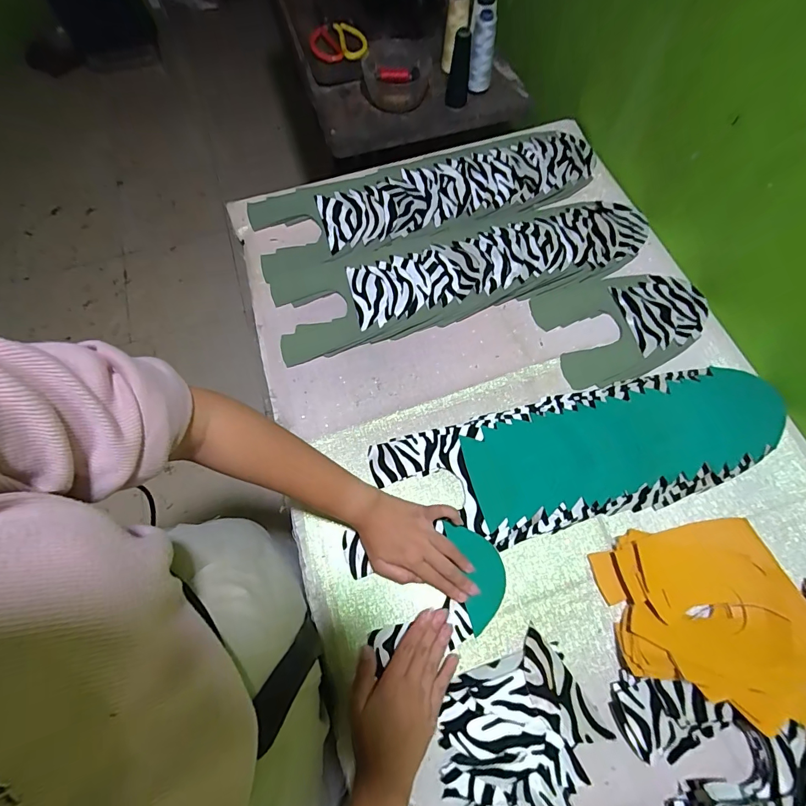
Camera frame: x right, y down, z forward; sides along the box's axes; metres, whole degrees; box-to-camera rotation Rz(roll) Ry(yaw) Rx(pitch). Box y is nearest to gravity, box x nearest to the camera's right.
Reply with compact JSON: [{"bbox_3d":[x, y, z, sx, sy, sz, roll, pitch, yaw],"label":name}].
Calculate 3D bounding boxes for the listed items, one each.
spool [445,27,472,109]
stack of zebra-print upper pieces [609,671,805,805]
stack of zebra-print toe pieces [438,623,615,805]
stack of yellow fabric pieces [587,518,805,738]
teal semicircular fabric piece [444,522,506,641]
[{"bbox_3d":[0.096,-0.576,0.706,0.038,0.106,0.034,9,69,6],"label":"spool"},{"bbox_3d":[0.294,0.327,0.365,0.142,0.048,0.177,-20,69,-6],"label":"stack of zebra-print upper pieces"},{"bbox_3d":[0.109,0.315,0.394,0.154,0.024,0.121,-27,70,-9],"label":"stack of zebra-print toe pieces"},{"bbox_3d":[0.304,0.210,0.410,0.172,0.051,0.167,-7,68,-1],"label":"stack of yellow fabric pieces"},{"bbox_3d":[0.085,0.187,0.455,0.051,0.007,0.110,-12,77,-3],"label":"teal semicircular fabric piece"}]

